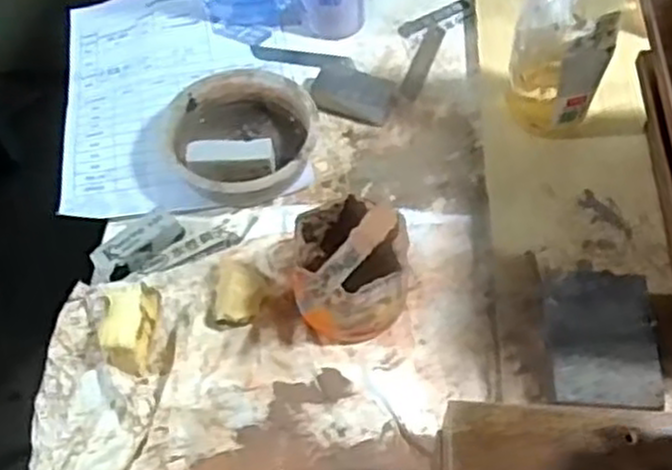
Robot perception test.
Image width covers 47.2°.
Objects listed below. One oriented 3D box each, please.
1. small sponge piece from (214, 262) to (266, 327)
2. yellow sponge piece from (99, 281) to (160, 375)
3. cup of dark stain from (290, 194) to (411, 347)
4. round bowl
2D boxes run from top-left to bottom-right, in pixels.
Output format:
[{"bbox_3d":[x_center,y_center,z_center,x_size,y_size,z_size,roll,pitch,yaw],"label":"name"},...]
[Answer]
[{"bbox_3d":[-0.070,0.042,0.557,0.036,0.033,0.049,-1,57,1],"label":"small sponge piece"},{"bbox_3d":[-0.147,0.067,0.545,0.036,0.032,0.066,0,57,2],"label":"yellow sponge piece"},{"bbox_3d":[0.010,0.025,0.542,0.077,0.081,0.080,-1,57,1],"label":"cup of dark stain"},{"bbox_3d":[-0.078,-0.081,0.646,0.121,0.040,0.121,-1,57,1],"label":"round bowl"}]

